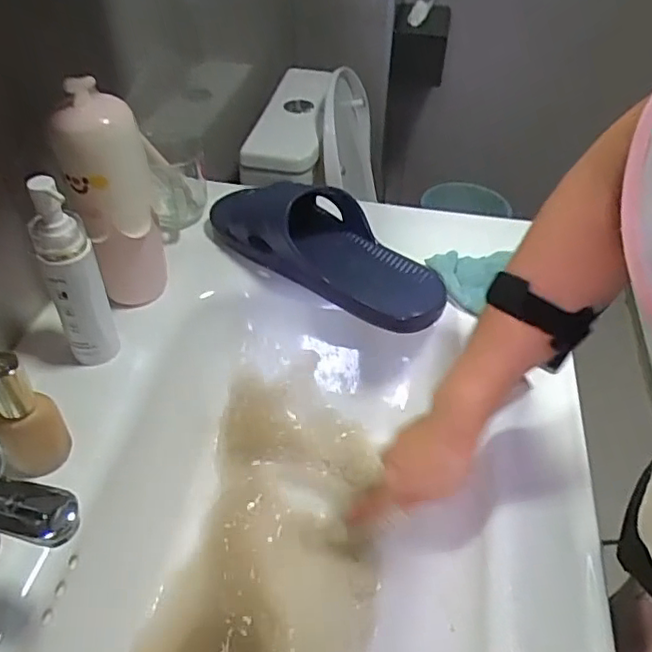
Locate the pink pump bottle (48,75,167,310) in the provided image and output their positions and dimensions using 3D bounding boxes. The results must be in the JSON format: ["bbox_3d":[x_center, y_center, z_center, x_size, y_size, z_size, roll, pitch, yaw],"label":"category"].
[{"bbox_3d":[-0.188,-0.109,0.551,0.063,0.202,0.068,-2,45,-3],"label":"pink pump bottle"}]

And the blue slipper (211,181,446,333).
[{"bbox_3d":[0.001,-0.096,0.644,0.285,0.067,0.114,29,51,25],"label":"blue slipper"}]

